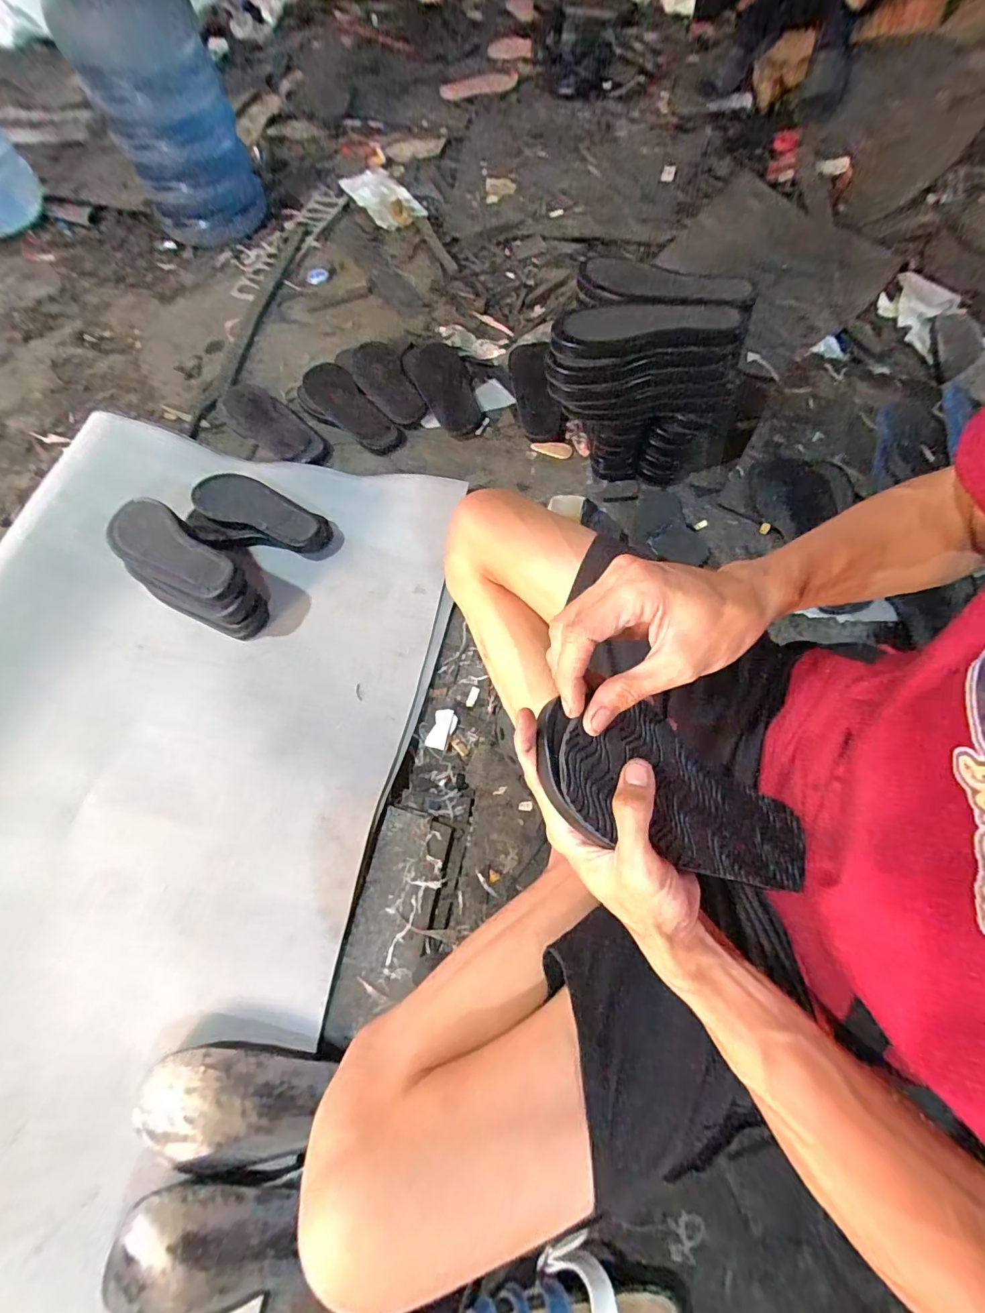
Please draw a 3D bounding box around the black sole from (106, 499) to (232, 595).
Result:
[{"bbox_3d":[-0.439,-0.149,0.631,0.224,0.015,0.087,29,71,14],"label":"black sole"}]

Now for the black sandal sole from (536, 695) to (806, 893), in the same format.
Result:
[{"bbox_3d":[0.129,0.094,0.316,0.231,0.022,0.087,27,67,-18],"label":"black sandal sole"}]

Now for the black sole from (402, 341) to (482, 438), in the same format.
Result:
[{"bbox_3d":[-0.095,-0.526,0.890,0.112,0.023,0.262,-19,66,-6],"label":"black sole"}]

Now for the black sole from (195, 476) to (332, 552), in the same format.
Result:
[{"bbox_3d":[-0.365,-0.235,0.740,0.230,0.026,0.086,22,63,5],"label":"black sole"}]

